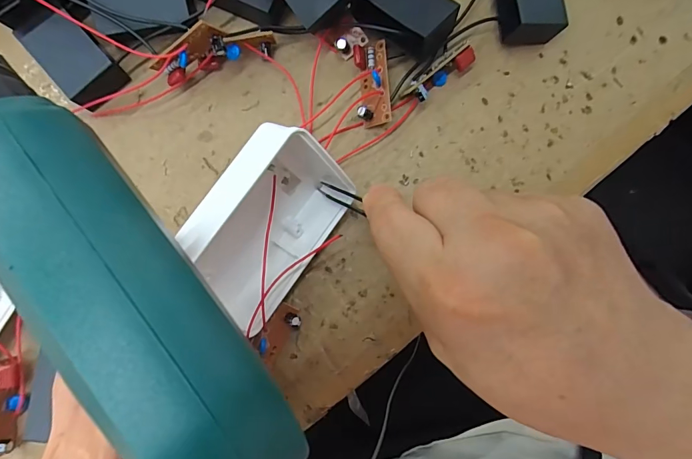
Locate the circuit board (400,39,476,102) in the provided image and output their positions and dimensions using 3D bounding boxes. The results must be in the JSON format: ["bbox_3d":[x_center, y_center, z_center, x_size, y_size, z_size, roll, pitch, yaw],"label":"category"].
[{"bbox_3d":[0.053,-0.085,0.214,0.048,0.016,0.012,-40,86,-4],"label":"circuit board"}]

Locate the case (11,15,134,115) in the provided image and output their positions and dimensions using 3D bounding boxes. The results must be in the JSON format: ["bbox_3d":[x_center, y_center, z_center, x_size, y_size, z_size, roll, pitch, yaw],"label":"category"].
[{"bbox_3d":[-0.142,-0.089,0.213,0.029,0.015,0.047,-42,86,-4],"label":"case"}]

